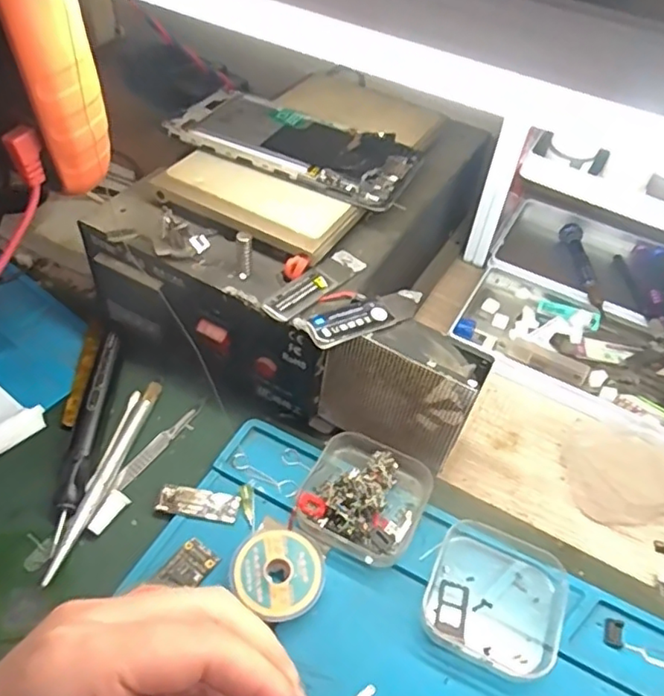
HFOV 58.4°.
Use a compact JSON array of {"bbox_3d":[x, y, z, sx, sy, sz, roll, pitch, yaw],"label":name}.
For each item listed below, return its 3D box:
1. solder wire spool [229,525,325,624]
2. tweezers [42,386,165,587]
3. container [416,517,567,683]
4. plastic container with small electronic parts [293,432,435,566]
[{"bbox_3d":[-0.027,0.112,0.294,0.044,0.012,0.042,2,47,-2],"label":"solder wire spool"},{"bbox_3d":[-0.123,0.069,0.330,0.010,0.008,0.125,12,48,6],"label":"tweezers"},{"bbox_3d":[0.081,0.123,0.294,0.063,0.017,0.061,21,49,14],"label":"container"},{"bbox_3d":[0.018,0.080,0.321,0.062,0.024,0.063,21,49,15],"label":"plastic container with small electronic parts"}]

